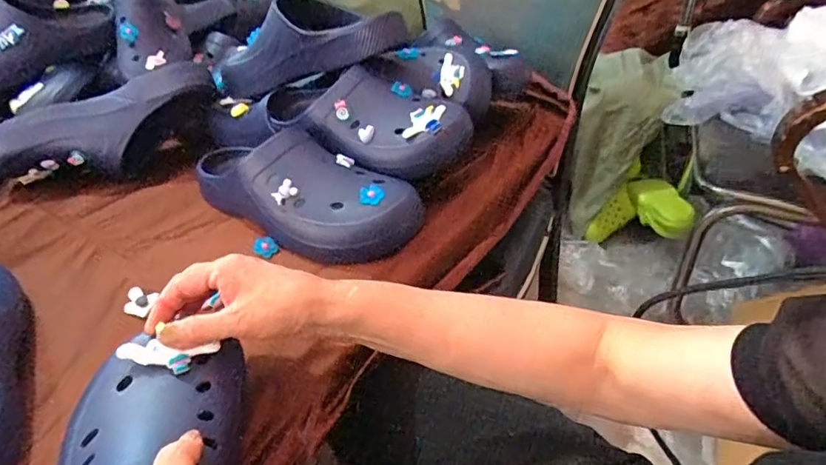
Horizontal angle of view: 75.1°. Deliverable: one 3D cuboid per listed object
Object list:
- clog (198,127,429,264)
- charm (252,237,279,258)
[{"bbox_3d":[-0.143,-0.057,0.605,0.312,0.081,0.109,18,43,25],"label":"clog"},{"bbox_3d":[-0.160,0.015,0.584,0.027,0.008,0.022,16,75,-7],"label":"charm"}]

